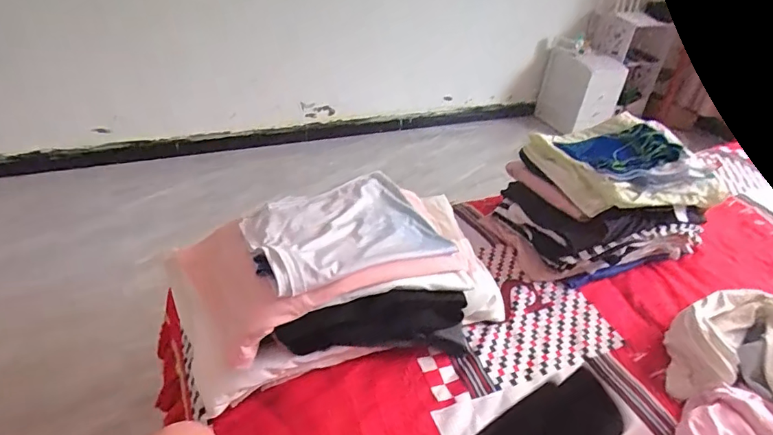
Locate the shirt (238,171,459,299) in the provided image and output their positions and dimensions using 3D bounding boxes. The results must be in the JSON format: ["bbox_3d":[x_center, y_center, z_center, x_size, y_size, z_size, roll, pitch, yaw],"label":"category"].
[{"bbox_3d":[-0.068,0.012,0.775,0.294,0.046,0.226,-16,40,-29],"label":"shirt"}]

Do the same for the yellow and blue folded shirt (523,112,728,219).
[{"bbox_3d":[0.483,-0.119,1.023,0.291,0.079,0.295,-4,36,-16],"label":"yellow and blue folded shirt"}]

